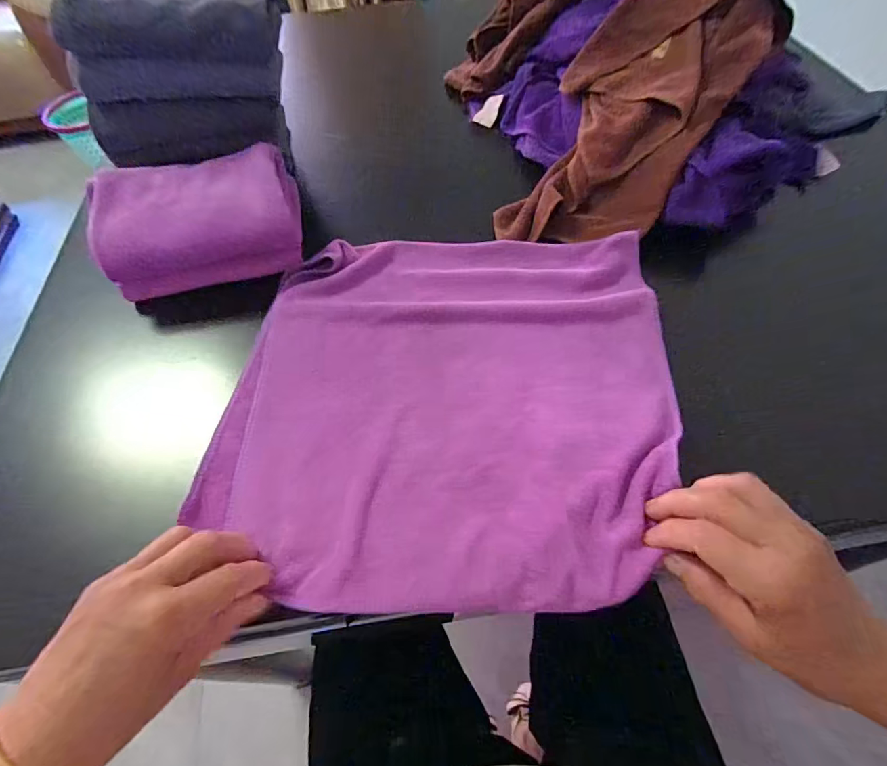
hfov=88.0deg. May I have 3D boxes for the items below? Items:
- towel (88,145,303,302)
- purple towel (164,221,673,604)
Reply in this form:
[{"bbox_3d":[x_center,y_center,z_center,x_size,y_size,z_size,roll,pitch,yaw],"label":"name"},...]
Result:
[{"bbox_3d":[-0.228,-0.156,0.446,0.170,0.078,0.108,-16,57,-7],"label":"towel"},{"bbox_3d":[0.004,0.001,0.374,0.338,0.018,0.329,3,56,6],"label":"purple towel"}]

